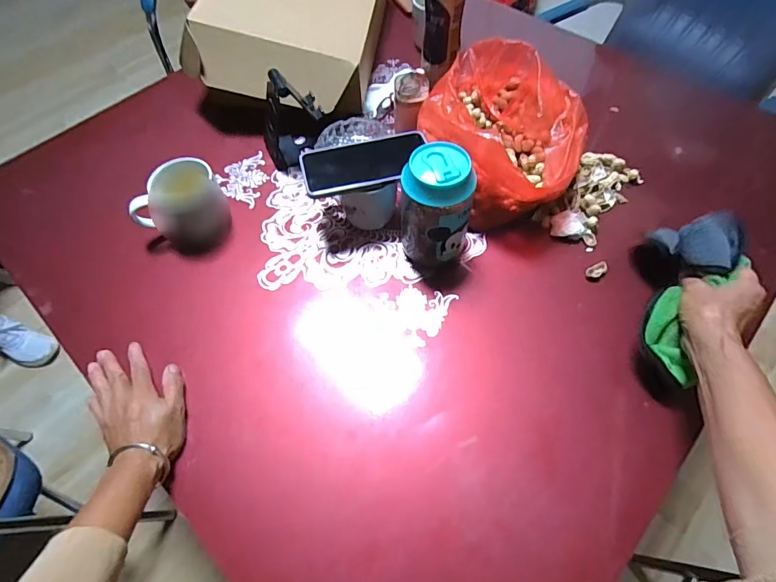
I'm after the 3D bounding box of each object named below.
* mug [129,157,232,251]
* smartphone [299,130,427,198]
[{"bbox_3d":[-0.266,-0.106,0.565,0.119,0.091,0.081,-34,64,-18],"label":"mug"},{"bbox_3d":[-0.028,-0.162,0.536,0.157,0.013,0.082,-10,60,-5],"label":"smartphone"}]

